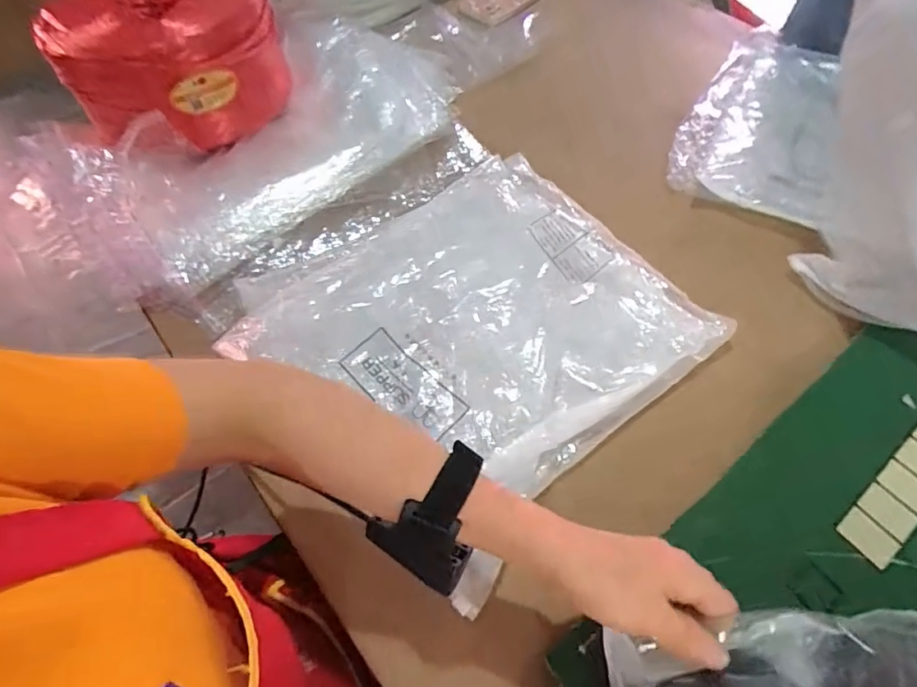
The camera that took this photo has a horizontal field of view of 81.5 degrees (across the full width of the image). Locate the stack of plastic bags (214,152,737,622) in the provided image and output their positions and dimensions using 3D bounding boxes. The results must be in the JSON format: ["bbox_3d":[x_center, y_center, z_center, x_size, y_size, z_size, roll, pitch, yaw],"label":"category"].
[{"bbox_3d":[0.027,-0.023,0.486,0.348,0.035,0.313,-38,64,-21],"label":"stack of plastic bags"}]

